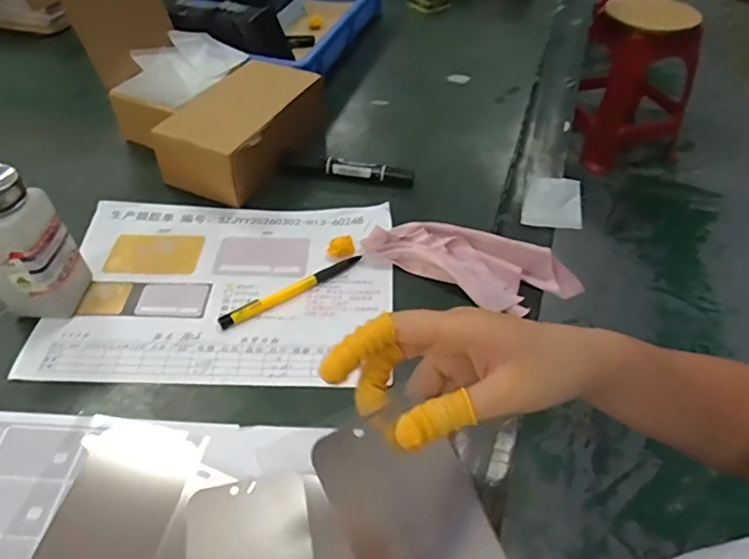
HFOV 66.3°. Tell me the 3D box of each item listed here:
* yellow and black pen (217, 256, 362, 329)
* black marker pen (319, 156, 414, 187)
[{"bbox_3d":[-0.071,0.008,0.505,0.140,0.008,0.015,-30,54,-27],"label":"yellow and black pen"},{"bbox_3d":[-0.006,-0.116,0.617,0.099,0.019,0.020,13,47,10],"label":"black marker pen"}]

